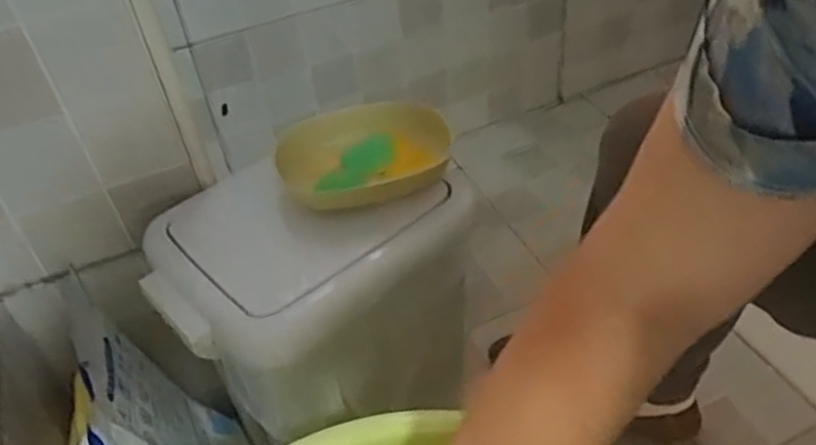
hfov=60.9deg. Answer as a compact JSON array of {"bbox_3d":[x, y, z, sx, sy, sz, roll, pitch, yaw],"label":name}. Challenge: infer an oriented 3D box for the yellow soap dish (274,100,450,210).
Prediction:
[{"bbox_3d":[-0.034,-0.057,0.591,0.143,0.034,0.104,-20,46,-15],"label":"yellow soap dish"}]

